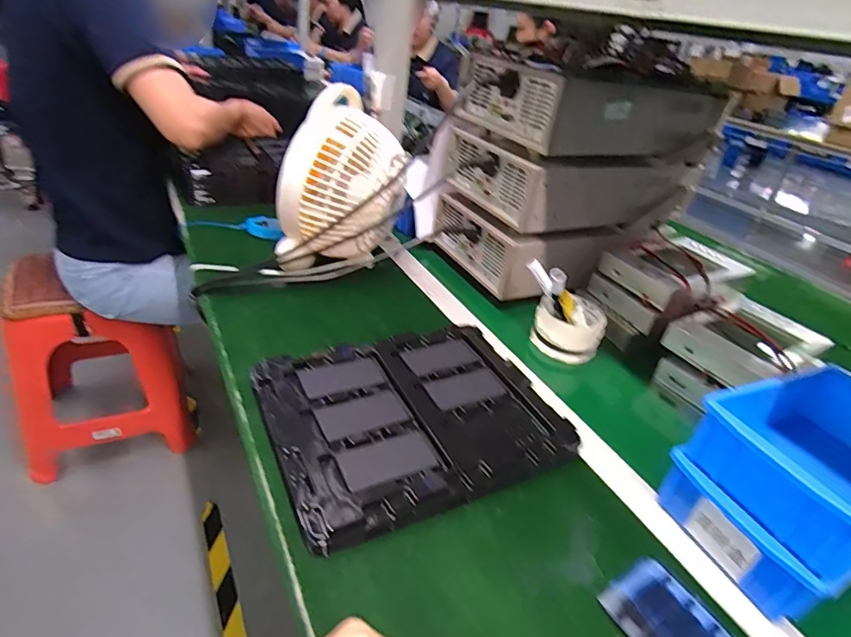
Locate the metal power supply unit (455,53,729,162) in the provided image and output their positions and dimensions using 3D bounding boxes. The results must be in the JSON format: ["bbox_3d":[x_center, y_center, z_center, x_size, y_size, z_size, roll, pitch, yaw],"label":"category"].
[{"bbox_3d":[0.244,-0.312,0.720,0.327,0.094,0.208,-10,37,-27],"label":"metal power supply unit"}]

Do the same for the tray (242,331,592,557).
[{"bbox_3d":[-0.012,0.092,0.495,0.271,0.023,0.213,-10,37,-27],"label":"tray"}]

